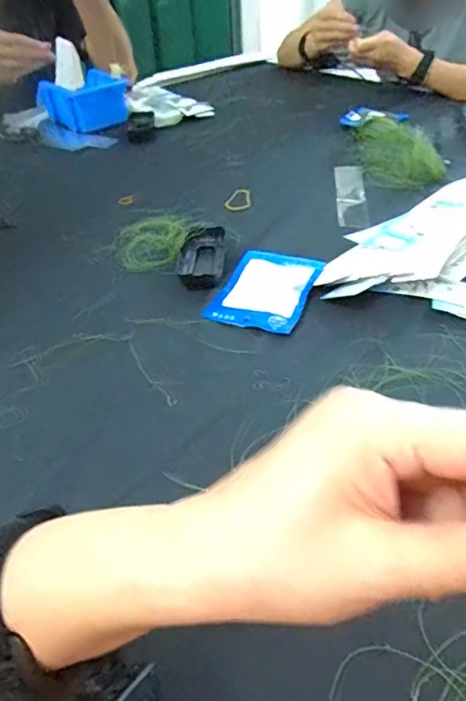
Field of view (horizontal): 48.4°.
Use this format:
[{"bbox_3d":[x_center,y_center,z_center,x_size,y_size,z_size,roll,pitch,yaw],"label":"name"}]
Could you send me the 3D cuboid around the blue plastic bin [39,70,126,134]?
[{"bbox_3d":[-0.266,-0.436,0.930,0.123,0.093,0.099,-30,47,-26],"label":"blue plastic bin"}]

